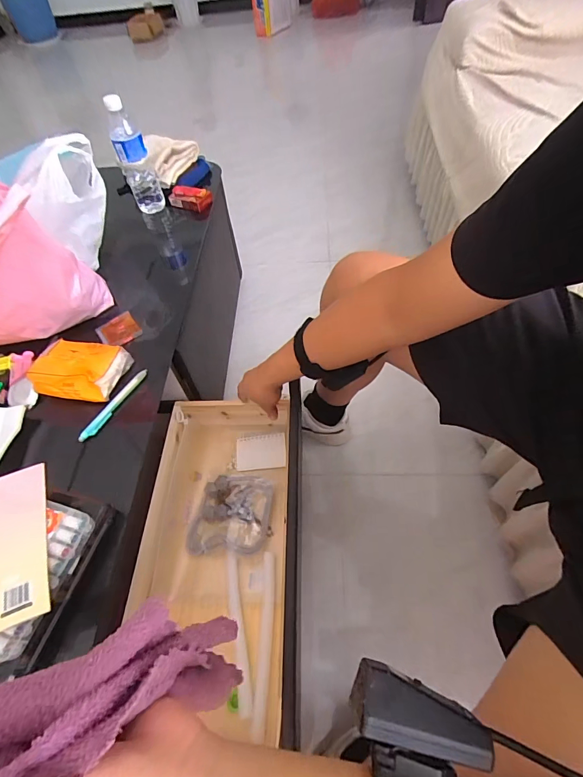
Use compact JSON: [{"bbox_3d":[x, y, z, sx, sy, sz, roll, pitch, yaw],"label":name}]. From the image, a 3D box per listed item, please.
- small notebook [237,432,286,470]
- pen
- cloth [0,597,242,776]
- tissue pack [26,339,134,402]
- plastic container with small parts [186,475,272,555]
[{"bbox_3d":[-0.063,0.129,0.779,0.099,0.012,0.074,-4,55,2],"label":"small notebook"},{"bbox_3d":[-0.269,0.023,0.571,0.016,0.011,0.137,20,59,17],"label":"pen"},{"bbox_3d":[-0.102,0.163,0.197,0.097,0.215,0.076,30,91,22],"label":"cloth"},{"bbox_3d":[-0.325,-0.036,0.585,0.118,0.048,0.102,10,57,11],"label":"tissue pack"},{"bbox_3d":[-0.109,0.231,0.694,0.138,0.046,0.141,6,56,9],"label":"plastic container with small parts"}]

